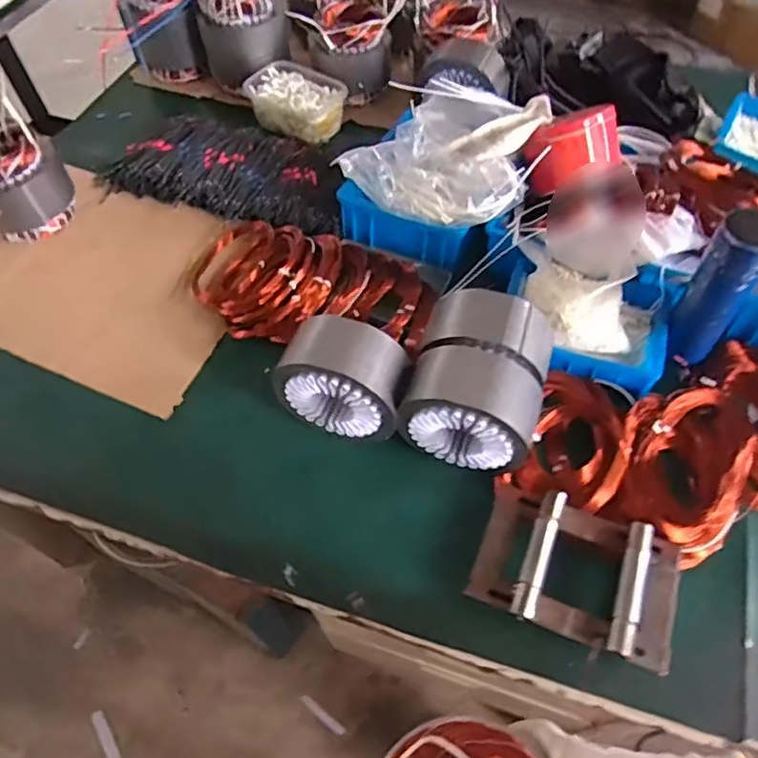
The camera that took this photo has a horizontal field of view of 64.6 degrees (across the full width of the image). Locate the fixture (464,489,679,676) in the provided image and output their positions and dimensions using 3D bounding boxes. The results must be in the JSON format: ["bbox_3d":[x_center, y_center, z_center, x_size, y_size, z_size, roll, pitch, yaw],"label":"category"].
[{"bbox_3d":[0.207,0.201,0.628,0.196,0.055,0.136,18,59,13],"label":"fixture"}]

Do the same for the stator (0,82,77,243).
[{"bbox_3d":[-0.564,-0.309,0.903,0.123,0.176,0.130,-1,57,1],"label":"stator"}]

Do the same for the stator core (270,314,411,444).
[{"bbox_3d":[-0.041,-0.002,0.697,0.146,0.125,0.088,19,60,13],"label":"stator core"}]

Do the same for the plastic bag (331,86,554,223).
[{"bbox_3d":[0.096,-0.325,0.839,0.246,0.071,0.235,17,59,12],"label":"plastic bag"}]

